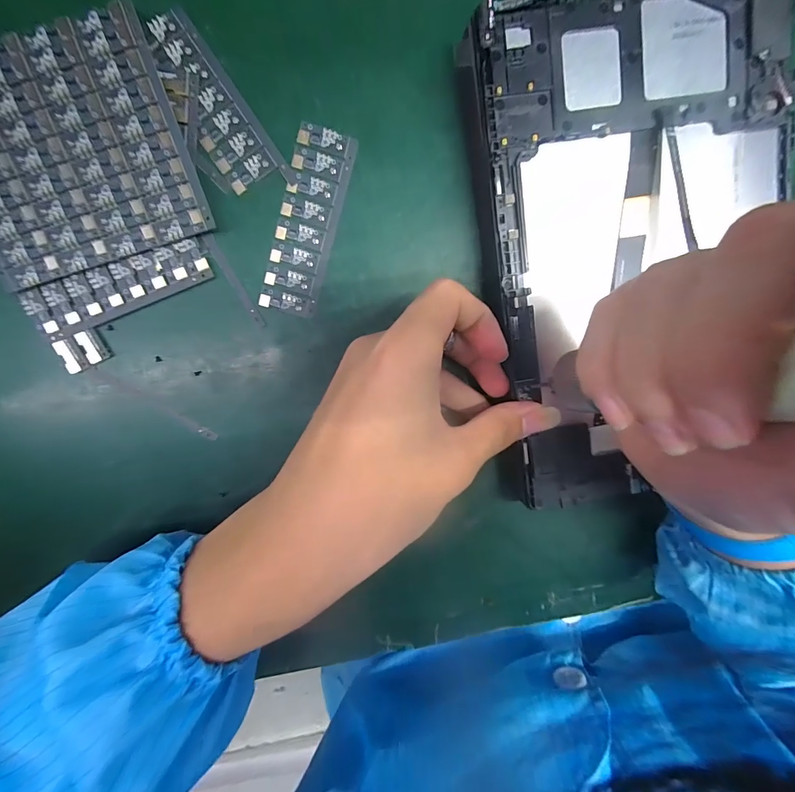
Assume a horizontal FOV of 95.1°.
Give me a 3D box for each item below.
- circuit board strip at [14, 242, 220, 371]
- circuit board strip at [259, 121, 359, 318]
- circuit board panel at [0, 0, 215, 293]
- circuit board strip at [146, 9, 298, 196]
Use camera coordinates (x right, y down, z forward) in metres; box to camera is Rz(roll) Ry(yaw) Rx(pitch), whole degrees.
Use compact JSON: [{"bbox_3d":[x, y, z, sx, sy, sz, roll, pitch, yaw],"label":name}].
[{"bbox_3d":[-0.143,-0.050,0.192,0.094,0.004,0.042,-22,100,-1],"label":"circuit board strip"},{"bbox_3d":[-0.048,-0.093,0.195,0.029,0.004,0.096,15,97,-7],"label":"circuit board strip"},{"bbox_3d":[-0.161,-0.120,0.179,0.106,0.007,0.106,-18,100,-2],"label":"circuit board panel"},{"bbox_3d":[-0.093,-0.145,0.184,0.029,0.004,0.091,-34,100,1],"label":"circuit board strip"}]

